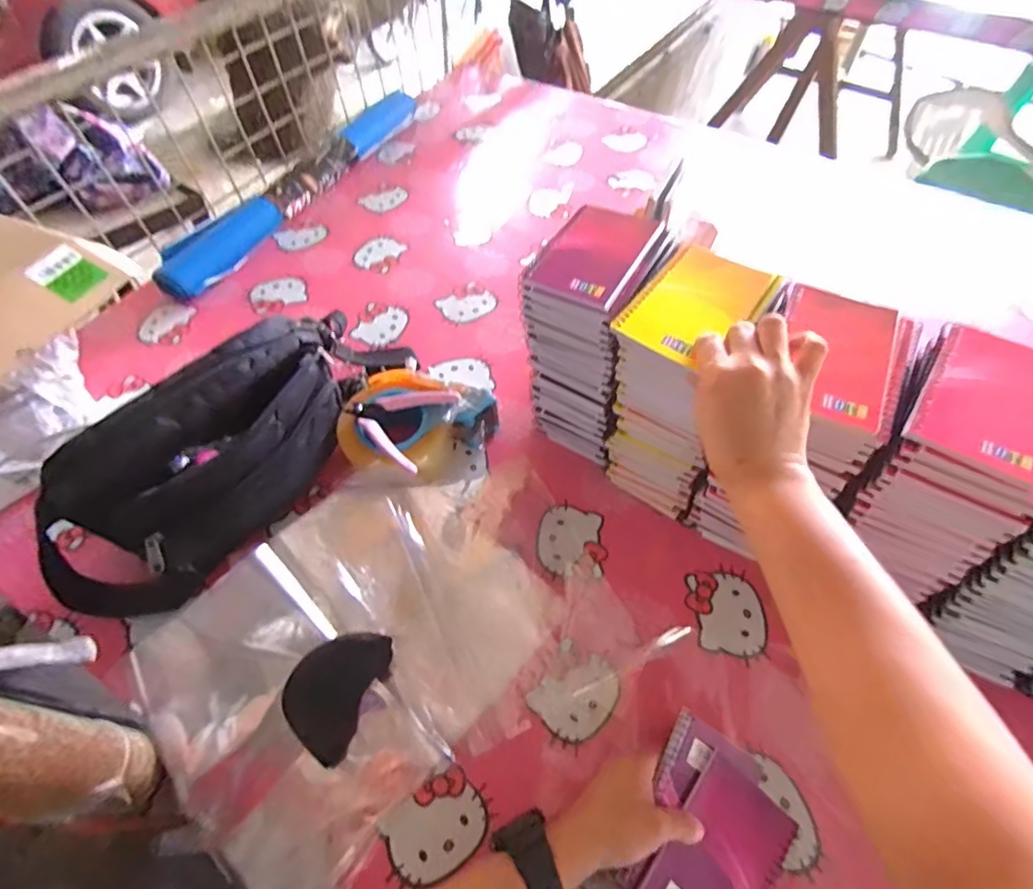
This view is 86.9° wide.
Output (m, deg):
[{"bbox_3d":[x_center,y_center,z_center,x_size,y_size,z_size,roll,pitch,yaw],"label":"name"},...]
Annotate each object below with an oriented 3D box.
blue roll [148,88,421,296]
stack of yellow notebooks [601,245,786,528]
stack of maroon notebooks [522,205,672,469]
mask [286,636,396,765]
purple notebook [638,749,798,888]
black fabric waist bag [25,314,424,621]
[{"bbox_3d":[-0.345,-0.454,0.920,0.083,0.049,0.628,22,58,14],"label":"blue roll"},{"bbox_3d":[0.155,-0.050,0.533,0.102,0.226,0.118,26,59,17],"label":"stack of yellow notebooks"},{"bbox_3d":[0.076,-0.110,0.578,0.110,0.224,0.137,22,58,14],"label":"stack of maroon notebooks"},{"bbox_3d":[-0.159,0.211,0.476,0.071,0.006,0.104,28,71,3],"label":"mask"},{"bbox_3d":[0.151,0.316,0.410,0.083,0.006,0.130,42,62,9],"label":"purple notebook"},{"bbox_3d":[-0.261,-0.007,0.540,0.102,0.167,0.401,30,60,19],"label":"black fabric waist bag"}]

